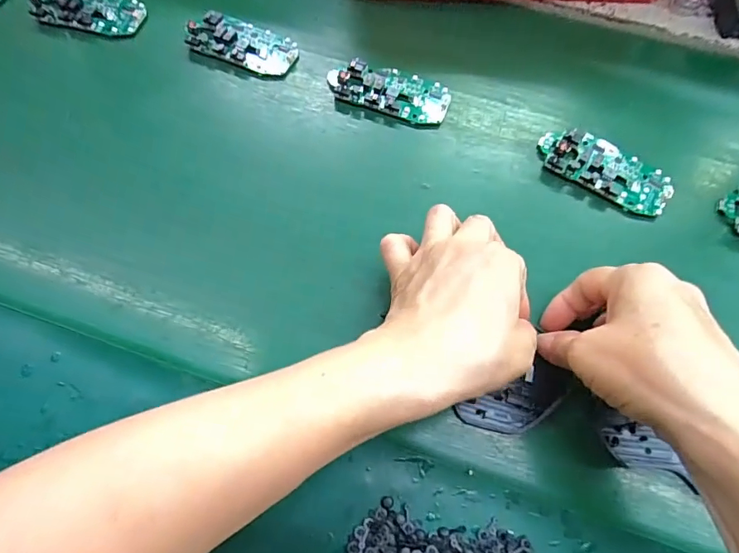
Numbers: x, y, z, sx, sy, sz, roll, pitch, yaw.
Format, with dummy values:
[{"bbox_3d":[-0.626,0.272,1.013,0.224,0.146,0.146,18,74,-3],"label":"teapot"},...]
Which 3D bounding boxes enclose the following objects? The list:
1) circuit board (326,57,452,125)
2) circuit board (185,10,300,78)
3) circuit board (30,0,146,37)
[{"bbox_3d":[0.015,-0.149,0.368,0.097,0.014,0.044,16,70,9],"label":"circuit board"},{"bbox_3d":[-0.104,-0.195,0.385,0.087,0.012,0.045,19,71,10],"label":"circuit board"},{"bbox_3d":[-0.237,-0.227,0.396,0.085,0.019,0.040,9,70,6],"label":"circuit board"}]

